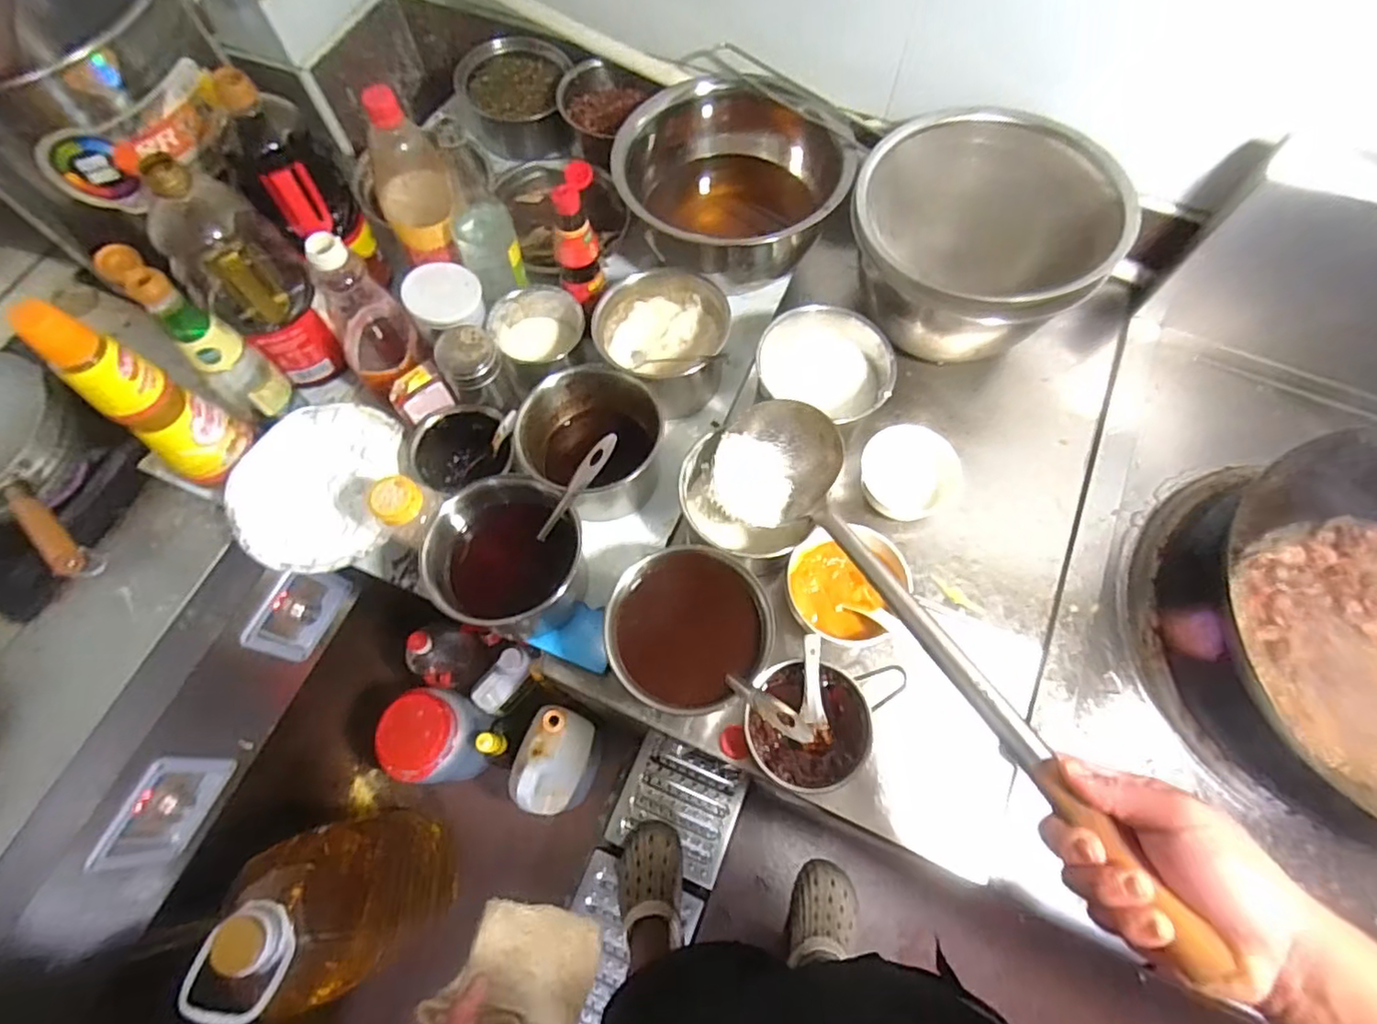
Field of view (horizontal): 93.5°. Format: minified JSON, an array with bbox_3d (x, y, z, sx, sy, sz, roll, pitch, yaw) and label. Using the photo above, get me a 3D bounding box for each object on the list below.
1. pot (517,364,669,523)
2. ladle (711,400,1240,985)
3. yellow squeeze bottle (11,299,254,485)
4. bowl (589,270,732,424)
[{"bbox_3d":[-0.111,-0.076,0.731,0.146,0.105,0.140,0,68,1],"label":"pot"},{"bbox_3d":[0.157,0.077,0.517,0.123,0.083,0.529,-21,41,-7],"label":"ladle"},{"bbox_3d":[-0.540,-0.105,0.635,0.065,0.227,0.061,-8,68,-2],"label":"yellow squeeze bottle"},{"bbox_3d":[-0.033,-0.209,0.786,0.153,0.089,0.154,0,68,1],"label":"bowl"}]

